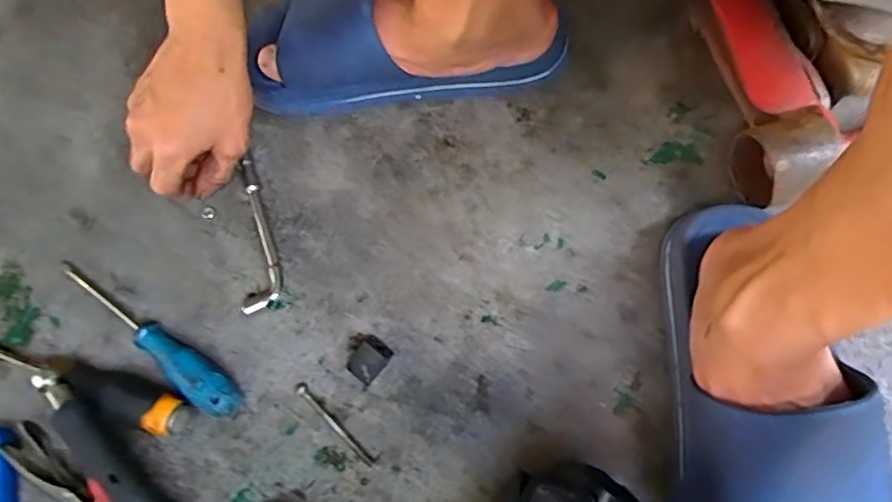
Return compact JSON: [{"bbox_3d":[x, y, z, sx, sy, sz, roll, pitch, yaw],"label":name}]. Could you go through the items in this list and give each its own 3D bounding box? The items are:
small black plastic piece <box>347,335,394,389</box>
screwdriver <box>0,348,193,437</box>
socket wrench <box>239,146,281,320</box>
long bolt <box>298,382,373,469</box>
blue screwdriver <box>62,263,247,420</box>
[{"bbox_3d":[-0.058,0.079,0.440,0.026,0.013,0.031,37,77,16],"label":"small black plastic piece"},{"bbox_3d":[-0.267,0.089,0.432,0.185,0.035,0.027,18,73,11],"label":"screwdriver"},{"bbox_3d":[-0.152,-0.014,0.479,0.030,0.015,0.129,-13,67,-3],"label":"socket wrench"},{"bbox_3d":[-0.080,0.124,0.428,0.008,0.005,0.077,-43,73,-11],"label":"long bolt"},{"bbox_3d":[-0.221,0.058,0.440,0.184,0.033,0.025,35,76,15],"label":"blue screwdriver"}]

